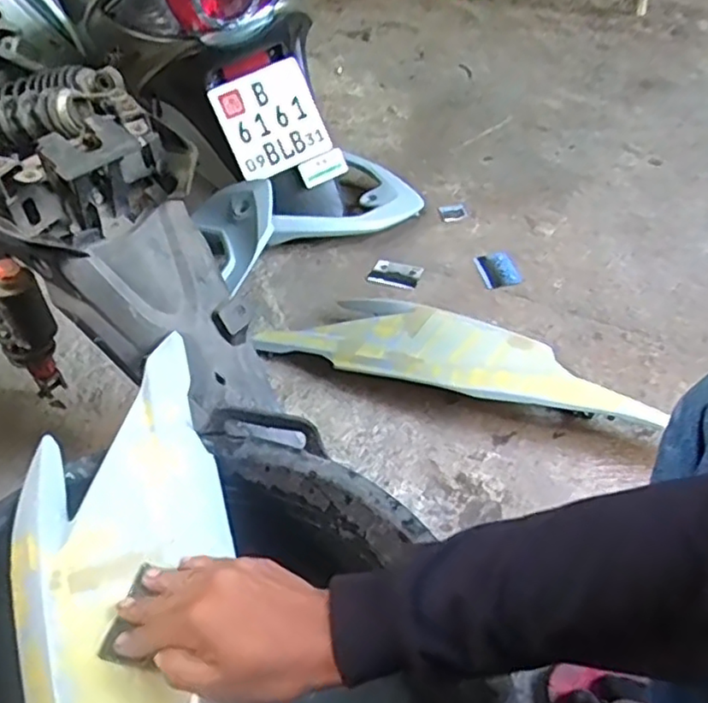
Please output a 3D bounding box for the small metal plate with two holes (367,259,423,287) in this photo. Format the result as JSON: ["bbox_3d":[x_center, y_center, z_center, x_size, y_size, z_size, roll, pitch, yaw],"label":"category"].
[{"bbox_3d":[0.074,-0.140,1.139,0.086,0.013,0.062,15,48,18],"label":"small metal plate with two holes"}]

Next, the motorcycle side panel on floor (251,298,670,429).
[{"bbox_3d":[0.143,0.004,0.945,0.575,0.078,0.160,16,49,20],"label":"motorcycle side panel on floor"}]

